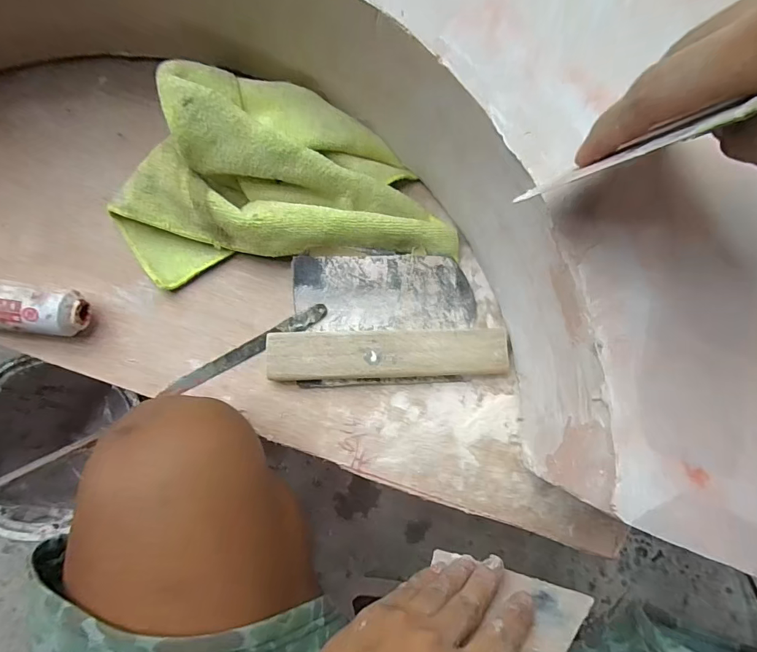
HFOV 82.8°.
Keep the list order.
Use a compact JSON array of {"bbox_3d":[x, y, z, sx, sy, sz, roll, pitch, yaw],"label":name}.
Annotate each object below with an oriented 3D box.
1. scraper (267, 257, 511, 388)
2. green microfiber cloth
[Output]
[{"bbox_3d":[0.008,-0.005,0.362,0.189,0.019,0.105,-2,82,-6],"label":"scraper"},{"bbox_3d":[-0.076,-0.123,0.341,0.259,0.075,0.142,-8,83,-7],"label":"green microfiber cloth"}]

